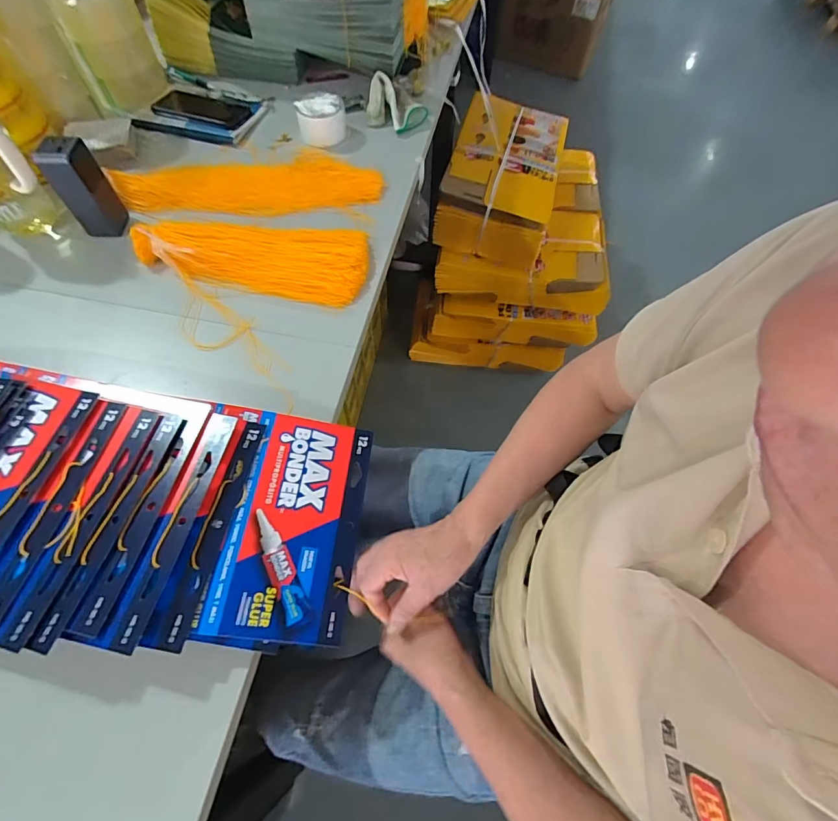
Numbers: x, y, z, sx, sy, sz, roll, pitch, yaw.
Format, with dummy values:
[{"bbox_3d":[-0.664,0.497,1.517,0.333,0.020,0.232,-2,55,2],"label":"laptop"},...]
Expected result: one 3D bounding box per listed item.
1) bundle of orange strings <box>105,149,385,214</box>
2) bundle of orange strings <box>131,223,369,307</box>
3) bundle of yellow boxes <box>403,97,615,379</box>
[{"bbox_3d":[-0.276,-0.381,0.734,0.417,0.010,0.143,-7,63,-6],"label":"bundle of orange strings"},{"bbox_3d":[-0.234,-0.237,0.650,0.323,0.038,0.140,11,63,3],"label":"bundle of orange strings"},{"bbox_3d":[0.271,-0.493,1.357,0.510,0.515,0.550,7,63,1],"label":"bundle of yellow boxes"}]

